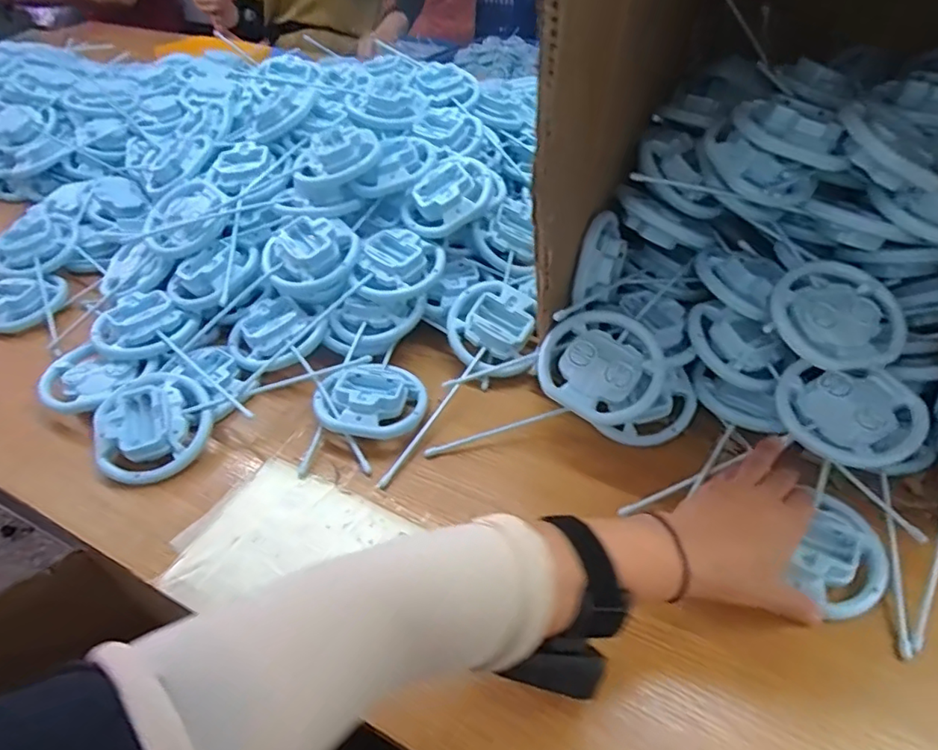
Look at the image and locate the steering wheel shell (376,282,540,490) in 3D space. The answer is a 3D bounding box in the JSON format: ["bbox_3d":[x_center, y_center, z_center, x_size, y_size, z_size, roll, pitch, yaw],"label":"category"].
[{"bbox_3d":[-0.010,0.005,0.563,0.100,0.045,0.258,21,62,25],"label":"steering wheel shell"}]

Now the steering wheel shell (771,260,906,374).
[{"bbox_3d":[0.309,-0.051,0.481,0.100,0.018,0.092,-2,66,5],"label":"steering wheel shell"}]

